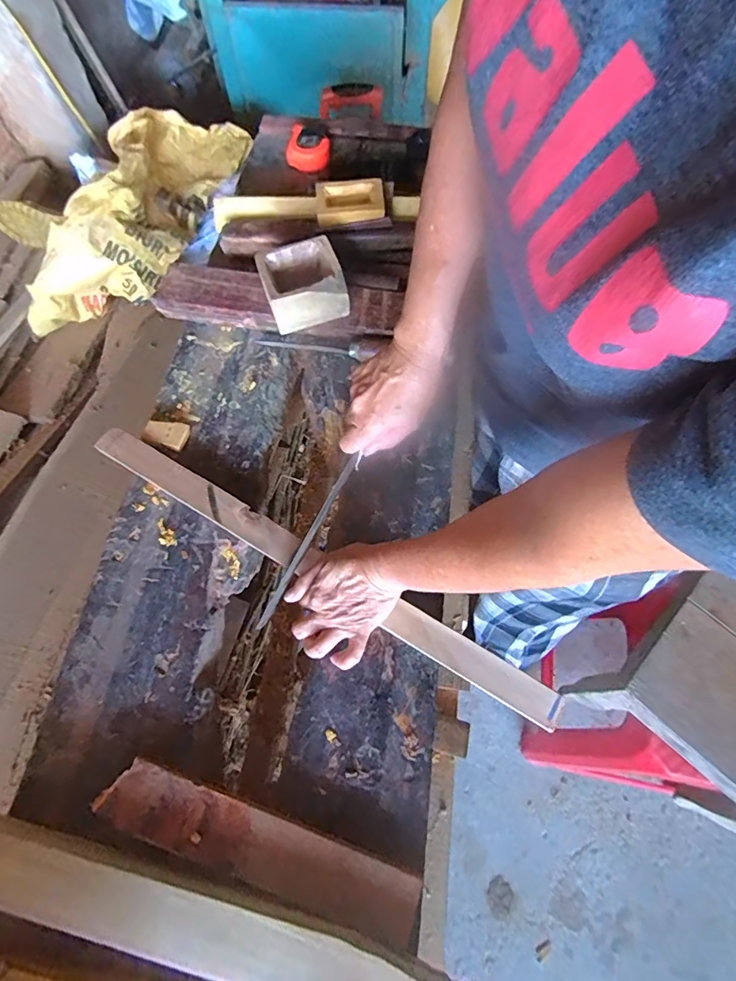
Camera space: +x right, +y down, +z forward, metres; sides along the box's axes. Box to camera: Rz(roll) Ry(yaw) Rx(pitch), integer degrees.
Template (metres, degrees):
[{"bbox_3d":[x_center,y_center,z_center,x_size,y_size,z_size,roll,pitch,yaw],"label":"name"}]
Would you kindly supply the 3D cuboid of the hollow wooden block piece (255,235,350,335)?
[{"bbox_3d":[-0.085,-0.264,0.609,0.099,0.060,0.085,-21,67,-8],"label":"hollow wooden block piece"}]

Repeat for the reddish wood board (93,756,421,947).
[{"bbox_3d":[-0.100,0.318,0.420,0.288,0.013,0.053,17,68,9],"label":"reddish wood board"}]

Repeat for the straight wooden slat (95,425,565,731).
[{"bbox_3d":[-0.068,0.077,0.520,0.581,0.023,0.038,30,70,12],"label":"straight wooden slat"}]

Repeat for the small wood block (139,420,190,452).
[{"bbox_3d":[-0.257,-0.073,0.596,0.056,0.009,0.033,14,67,7],"label":"small wood block"}]

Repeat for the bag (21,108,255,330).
[{"bbox_3d":[-0.606,-0.744,1.232,0.317,0.215,0.745,18,68,9],"label":"bag"}]

